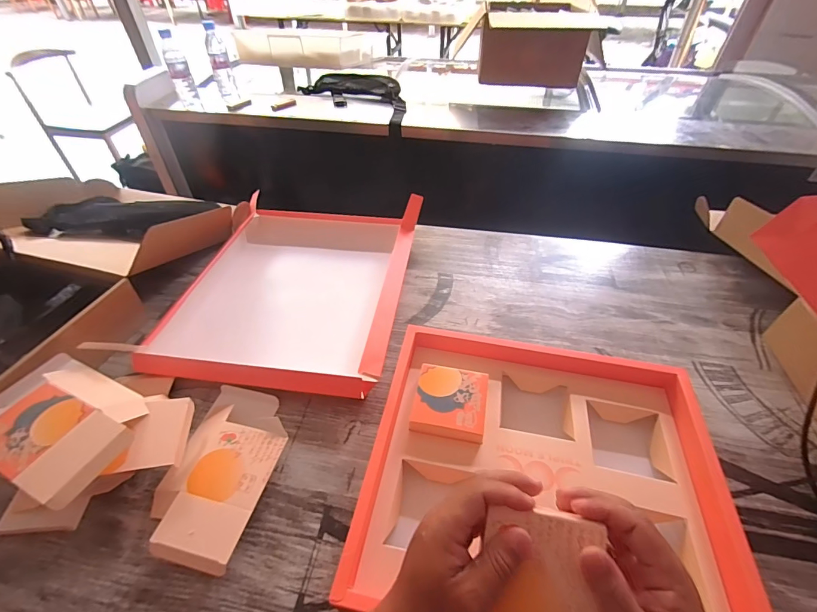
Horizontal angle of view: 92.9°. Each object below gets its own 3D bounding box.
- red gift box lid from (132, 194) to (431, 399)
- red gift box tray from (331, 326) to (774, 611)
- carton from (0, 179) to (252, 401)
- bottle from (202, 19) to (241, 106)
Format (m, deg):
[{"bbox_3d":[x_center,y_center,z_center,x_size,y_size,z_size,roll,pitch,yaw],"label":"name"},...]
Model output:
[{"bbox_3d":[-0.183,-0.042,0.673,0.345,0.048,0.412,5,46,5],"label":"red gift box lid"},{"bbox_3d":[0.140,0.184,0.429,0.356,0.066,0.320,8,46,9],"label":"red gift box tray"},{"bbox_3d":[-0.585,-0.079,0.669,0.403,0.114,0.575,10,46,10],"label":"carton"},{"bbox_3d":[-0.549,-0.707,1.137,0.055,0.182,0.065,-19,49,-18],"label":"bottle"}]

